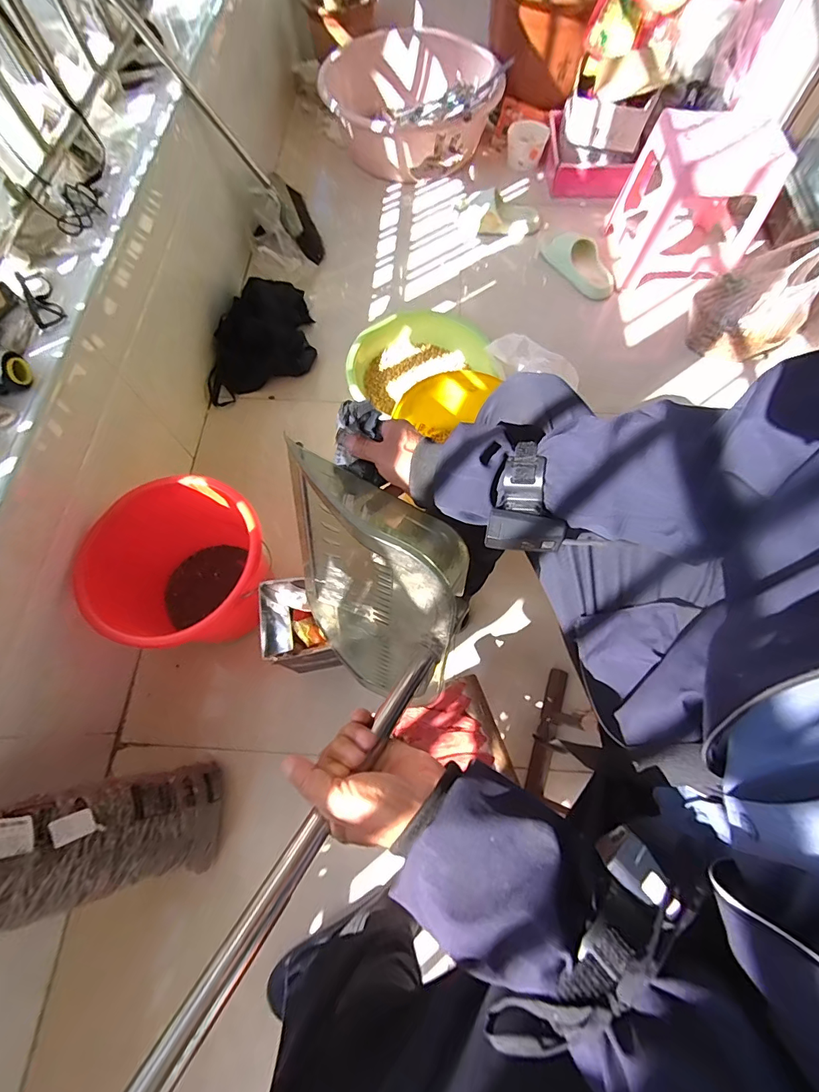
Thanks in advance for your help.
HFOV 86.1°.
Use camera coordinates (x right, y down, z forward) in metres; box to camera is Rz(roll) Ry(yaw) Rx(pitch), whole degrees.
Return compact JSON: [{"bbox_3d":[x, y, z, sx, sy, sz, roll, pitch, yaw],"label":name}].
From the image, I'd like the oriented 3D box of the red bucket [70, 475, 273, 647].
[{"bbox_3d":[-0.363,0.046,0.778,0.249,0.259,0.268,0,68,0],"label":"red bucket"}]

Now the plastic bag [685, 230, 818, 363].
[{"bbox_3d":[0.830,-0.579,1.043,0.223,0.230,0.169,-6,68,-2],"label":"plastic bag"}]

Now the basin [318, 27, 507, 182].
[{"bbox_3d":[0.004,-1.384,1.374,0.510,0.206,0.510,0,68,0],"label":"basin"}]

